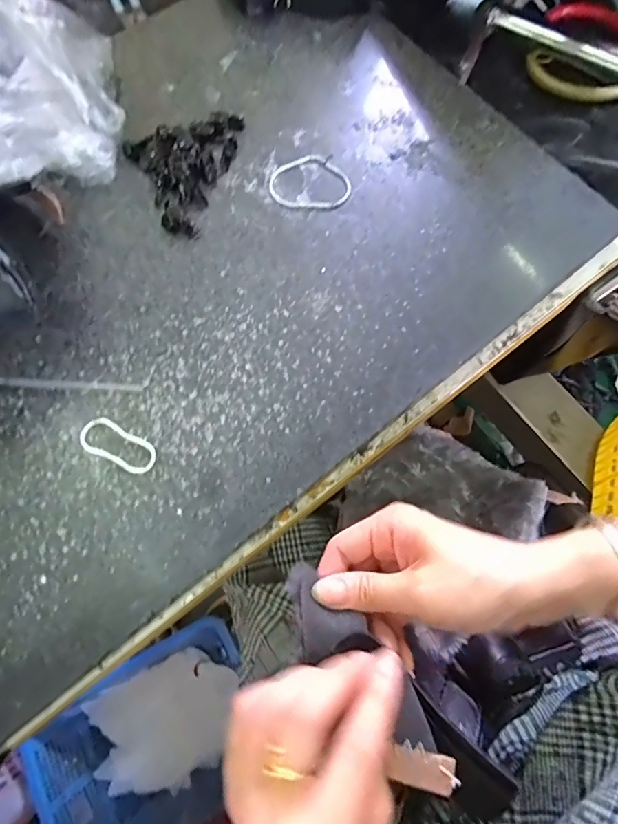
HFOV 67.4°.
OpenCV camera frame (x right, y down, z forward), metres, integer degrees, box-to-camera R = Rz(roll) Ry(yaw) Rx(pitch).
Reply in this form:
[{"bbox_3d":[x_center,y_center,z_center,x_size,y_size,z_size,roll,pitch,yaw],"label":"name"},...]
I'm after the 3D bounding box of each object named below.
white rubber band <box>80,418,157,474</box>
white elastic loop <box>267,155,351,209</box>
[{"bbox_3d":[-0.118,0.021,0.286,0.050,0.004,0.022,24,73,7],"label":"white rubber band"},{"bbox_3d":[0.001,-0.174,0.347,0.060,0.004,0.048,6,72,1],"label":"white elastic loop"}]

